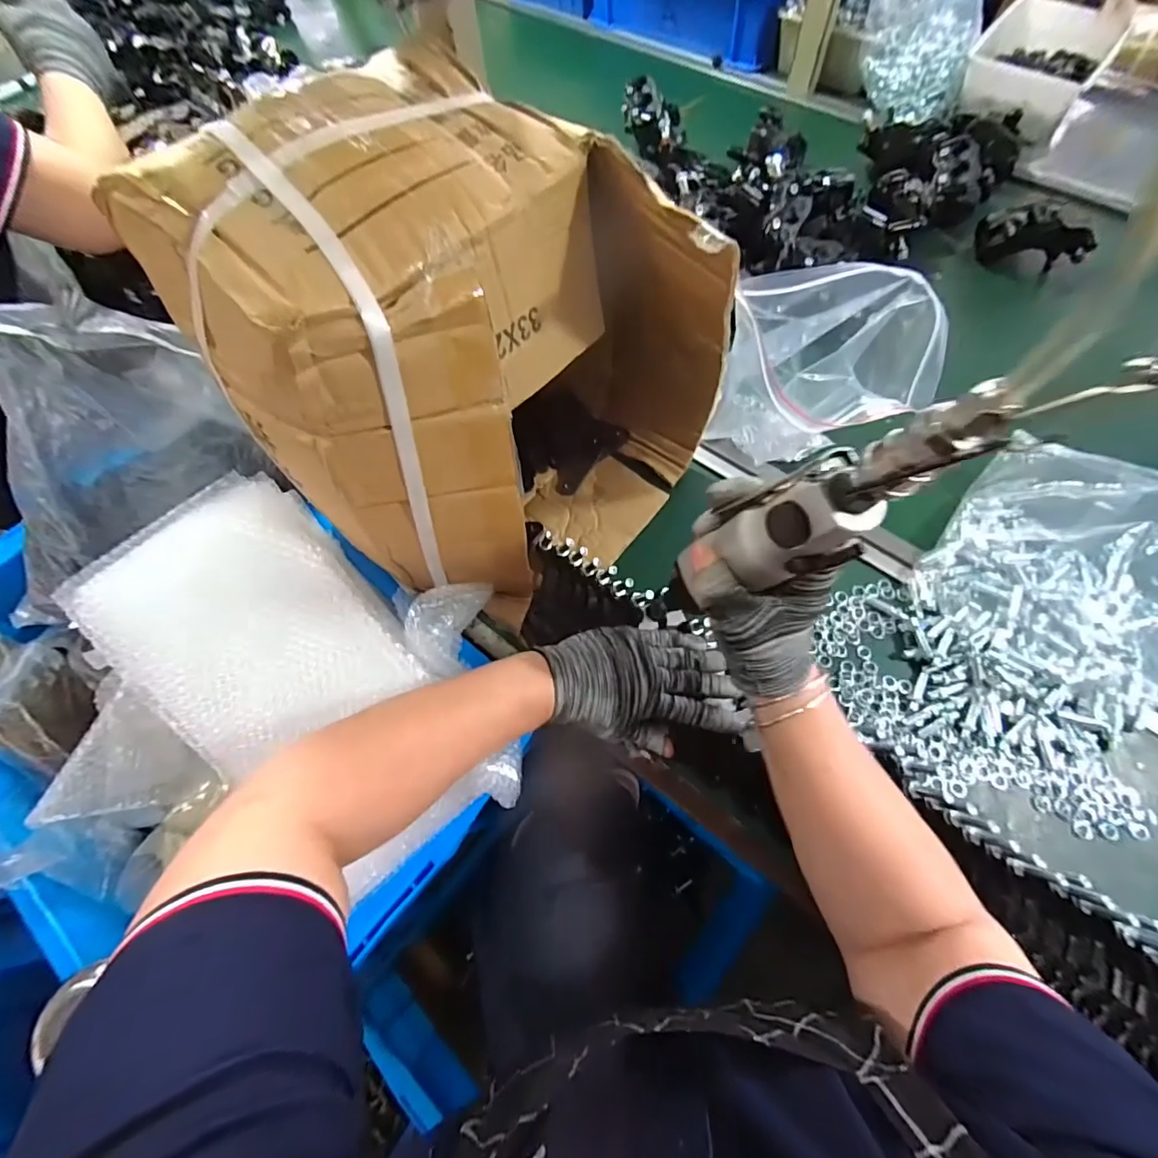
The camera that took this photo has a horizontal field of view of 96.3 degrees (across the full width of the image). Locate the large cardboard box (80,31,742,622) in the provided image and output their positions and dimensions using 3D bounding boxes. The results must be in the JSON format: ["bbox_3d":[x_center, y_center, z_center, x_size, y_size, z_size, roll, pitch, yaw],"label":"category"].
[{"bbox_3d":[-0.058,-0.146,0.401,0.224,0.311,0.300,40,74,18],"label":"large cardboard box"}]

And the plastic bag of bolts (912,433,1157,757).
[{"bbox_3d":[0.404,0.007,0.436,0.187,0.090,0.274,17,69,10],"label":"plastic bag of bolts"}]

